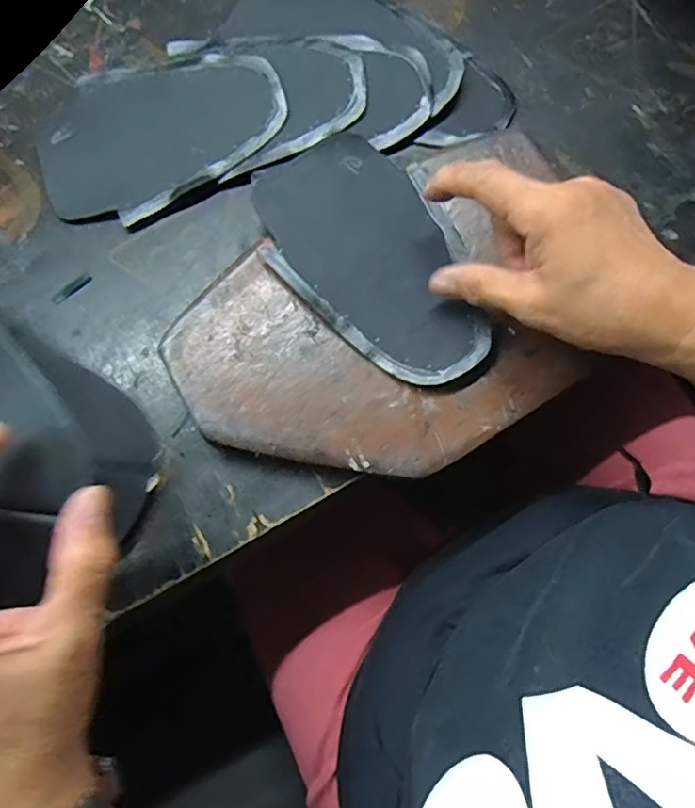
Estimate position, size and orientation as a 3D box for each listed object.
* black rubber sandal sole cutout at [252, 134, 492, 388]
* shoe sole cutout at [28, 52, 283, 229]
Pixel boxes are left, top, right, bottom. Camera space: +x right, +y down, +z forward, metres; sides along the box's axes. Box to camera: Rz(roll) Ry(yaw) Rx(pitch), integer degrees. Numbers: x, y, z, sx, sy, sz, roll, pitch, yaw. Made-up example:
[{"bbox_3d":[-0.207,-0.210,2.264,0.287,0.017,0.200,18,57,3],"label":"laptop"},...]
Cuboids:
[{"bbox_3d":[0.020,-0.091,0.352,0.167,0.007,0.104,42,79,9],"label":"black rubber sandal sole cutout"},{"bbox_3d":[-0.128,-0.188,0.394,0.164,0.017,0.105,-32,78,-9],"label":"shoe sole cutout"}]

